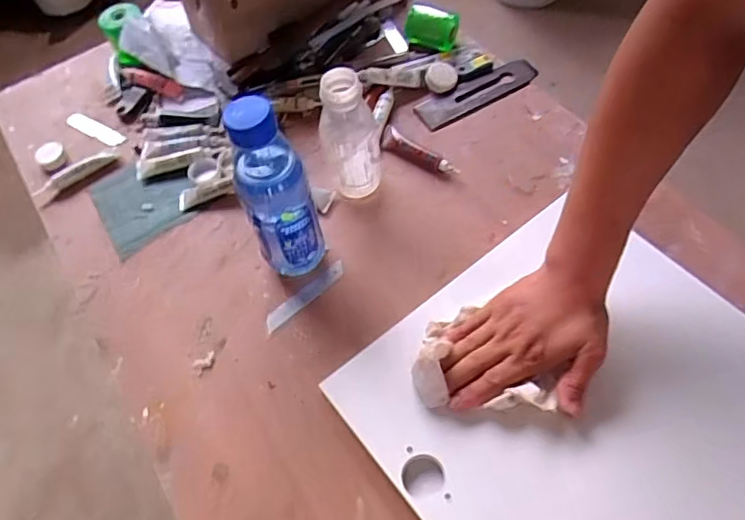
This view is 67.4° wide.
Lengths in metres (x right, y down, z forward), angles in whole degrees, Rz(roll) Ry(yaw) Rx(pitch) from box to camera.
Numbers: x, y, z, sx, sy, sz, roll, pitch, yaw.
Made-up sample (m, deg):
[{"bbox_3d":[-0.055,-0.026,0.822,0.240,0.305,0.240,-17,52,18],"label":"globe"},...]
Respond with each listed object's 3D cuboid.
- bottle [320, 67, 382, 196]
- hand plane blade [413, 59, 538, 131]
[{"bbox_3d":[-0.025,-0.133,0.596,0.062,0.145,0.066,-9,57,-1],"label":"bottle"},{"bbox_3d":[0.136,-0.216,0.720,0.174,0.009,0.047,-29,60,-14],"label":"hand plane blade"}]

